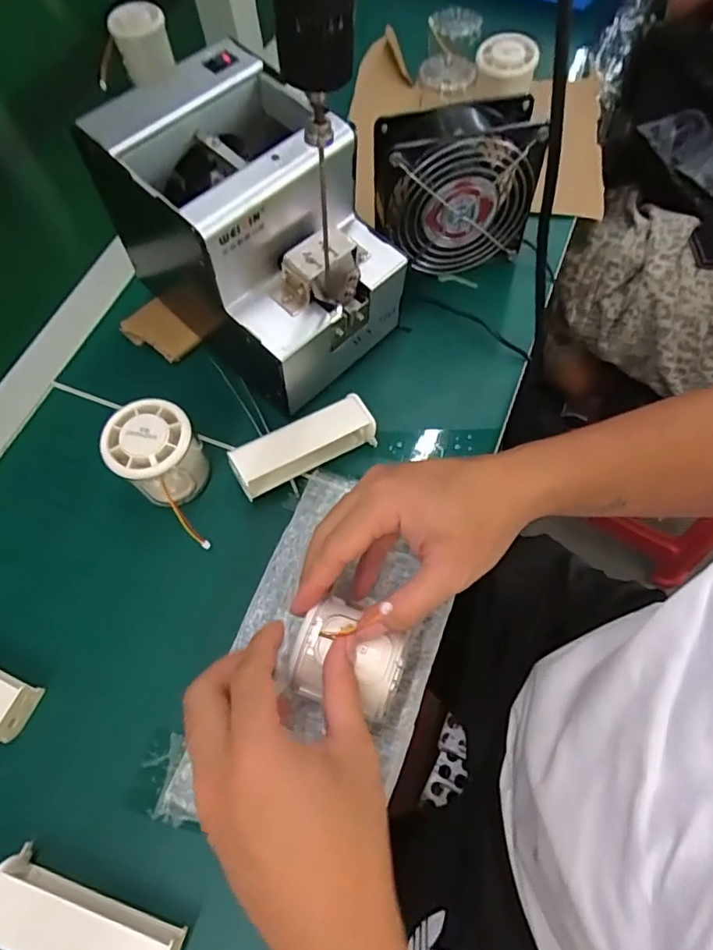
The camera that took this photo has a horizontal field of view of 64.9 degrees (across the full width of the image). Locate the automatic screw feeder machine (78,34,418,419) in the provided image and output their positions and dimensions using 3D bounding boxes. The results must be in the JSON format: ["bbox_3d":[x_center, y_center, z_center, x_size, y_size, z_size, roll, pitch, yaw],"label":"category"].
[{"bbox_3d":[-0.067,-0.166,0.406,0.174,0.167,0.132,37,71,17],"label":"automatic screw feeder machine"}]

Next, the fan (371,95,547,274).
[{"bbox_3d":[0.076,-0.222,0.438,0.119,0.115,0.049,-8,65,-2],"label":"fan"}]

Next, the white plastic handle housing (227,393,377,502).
[{"bbox_3d":[-0.037,-0.020,0.400,0.102,0.037,0.033,-25,66,-10],"label":"white plastic handle housing"}]

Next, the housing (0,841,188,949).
[{"bbox_3d":[-0.142,0.234,0.287,0.103,0.024,0.038,20,67,11],"label":"housing"}]

